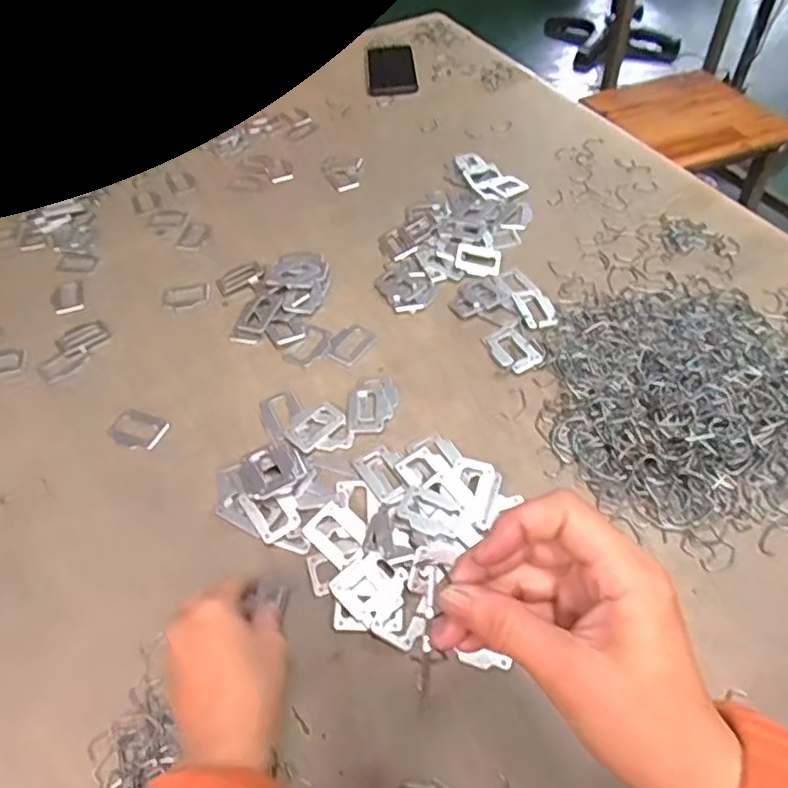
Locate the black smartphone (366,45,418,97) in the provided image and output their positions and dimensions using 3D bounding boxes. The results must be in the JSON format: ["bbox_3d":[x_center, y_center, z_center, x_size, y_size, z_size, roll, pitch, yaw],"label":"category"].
[{"bbox_3d":[-0.005,-0.525,1.002,0.077,0.008,0.164,-4,50,1],"label":"black smartphone"}]

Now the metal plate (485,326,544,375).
[{"bbox_3d":[0.116,-0.044,0.602,0.039,0.004,0.054,-27,53,-17],"label":"metal plate"}]

